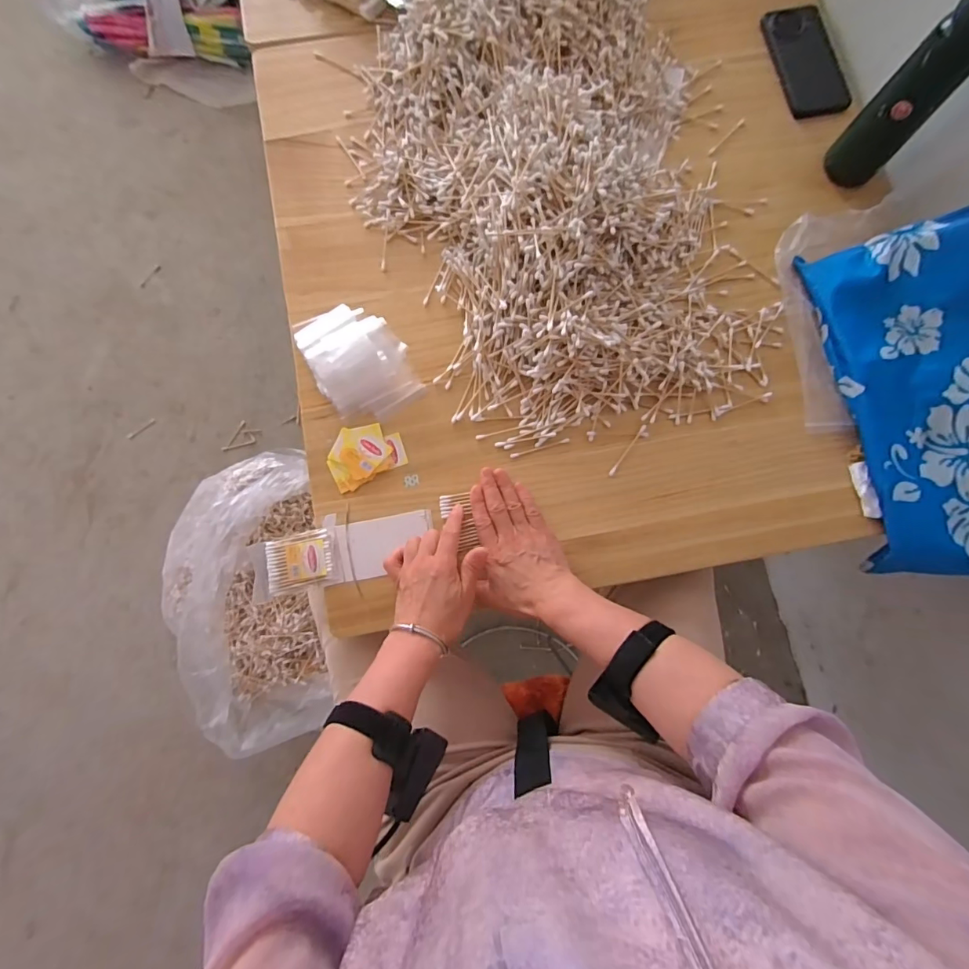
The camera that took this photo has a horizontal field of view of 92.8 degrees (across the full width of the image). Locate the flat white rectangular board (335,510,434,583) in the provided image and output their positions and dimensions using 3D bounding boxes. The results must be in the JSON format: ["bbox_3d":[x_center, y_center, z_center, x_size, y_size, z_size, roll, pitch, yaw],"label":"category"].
[{"bbox_3d":[-0.106,0.065,0.500,0.102,0.005,0.061,-11,80,-1],"label":"flat white rectangular board"}]

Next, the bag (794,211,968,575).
[{"bbox_3d":[0.476,-0.098,0.480,0.182,0.083,0.369,-10,80,29],"label":"bag"}]

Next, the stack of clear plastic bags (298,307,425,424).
[{"bbox_3d":[-0.139,-0.136,0.510,0.098,0.032,0.130,-33,82,-6],"label":"stack of clear plastic bags"}]

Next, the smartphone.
[{"bbox_3d":[0.403,-0.529,0.575,0.069,0.015,0.147,-14,84,10],"label":"smartphone"}]

